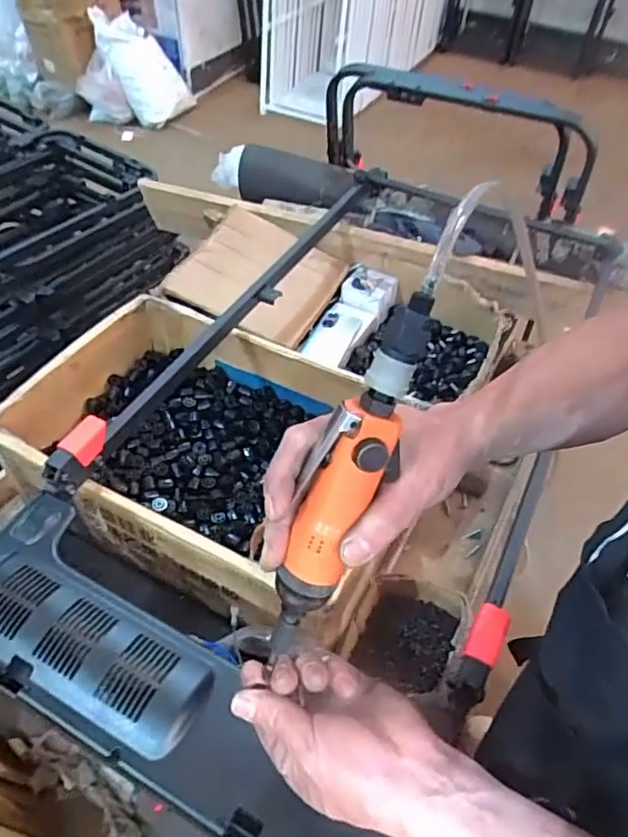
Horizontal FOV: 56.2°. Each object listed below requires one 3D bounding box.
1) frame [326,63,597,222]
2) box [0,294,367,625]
[{"bbox_3d":[0.262,-0.539,1.131,0.534,0.204,0.098,24,52,17],"label":"frame"},{"bbox_3d":[-0.167,0.033,0.856,0.445,0.159,0.357,23,52,17],"label":"box"}]

